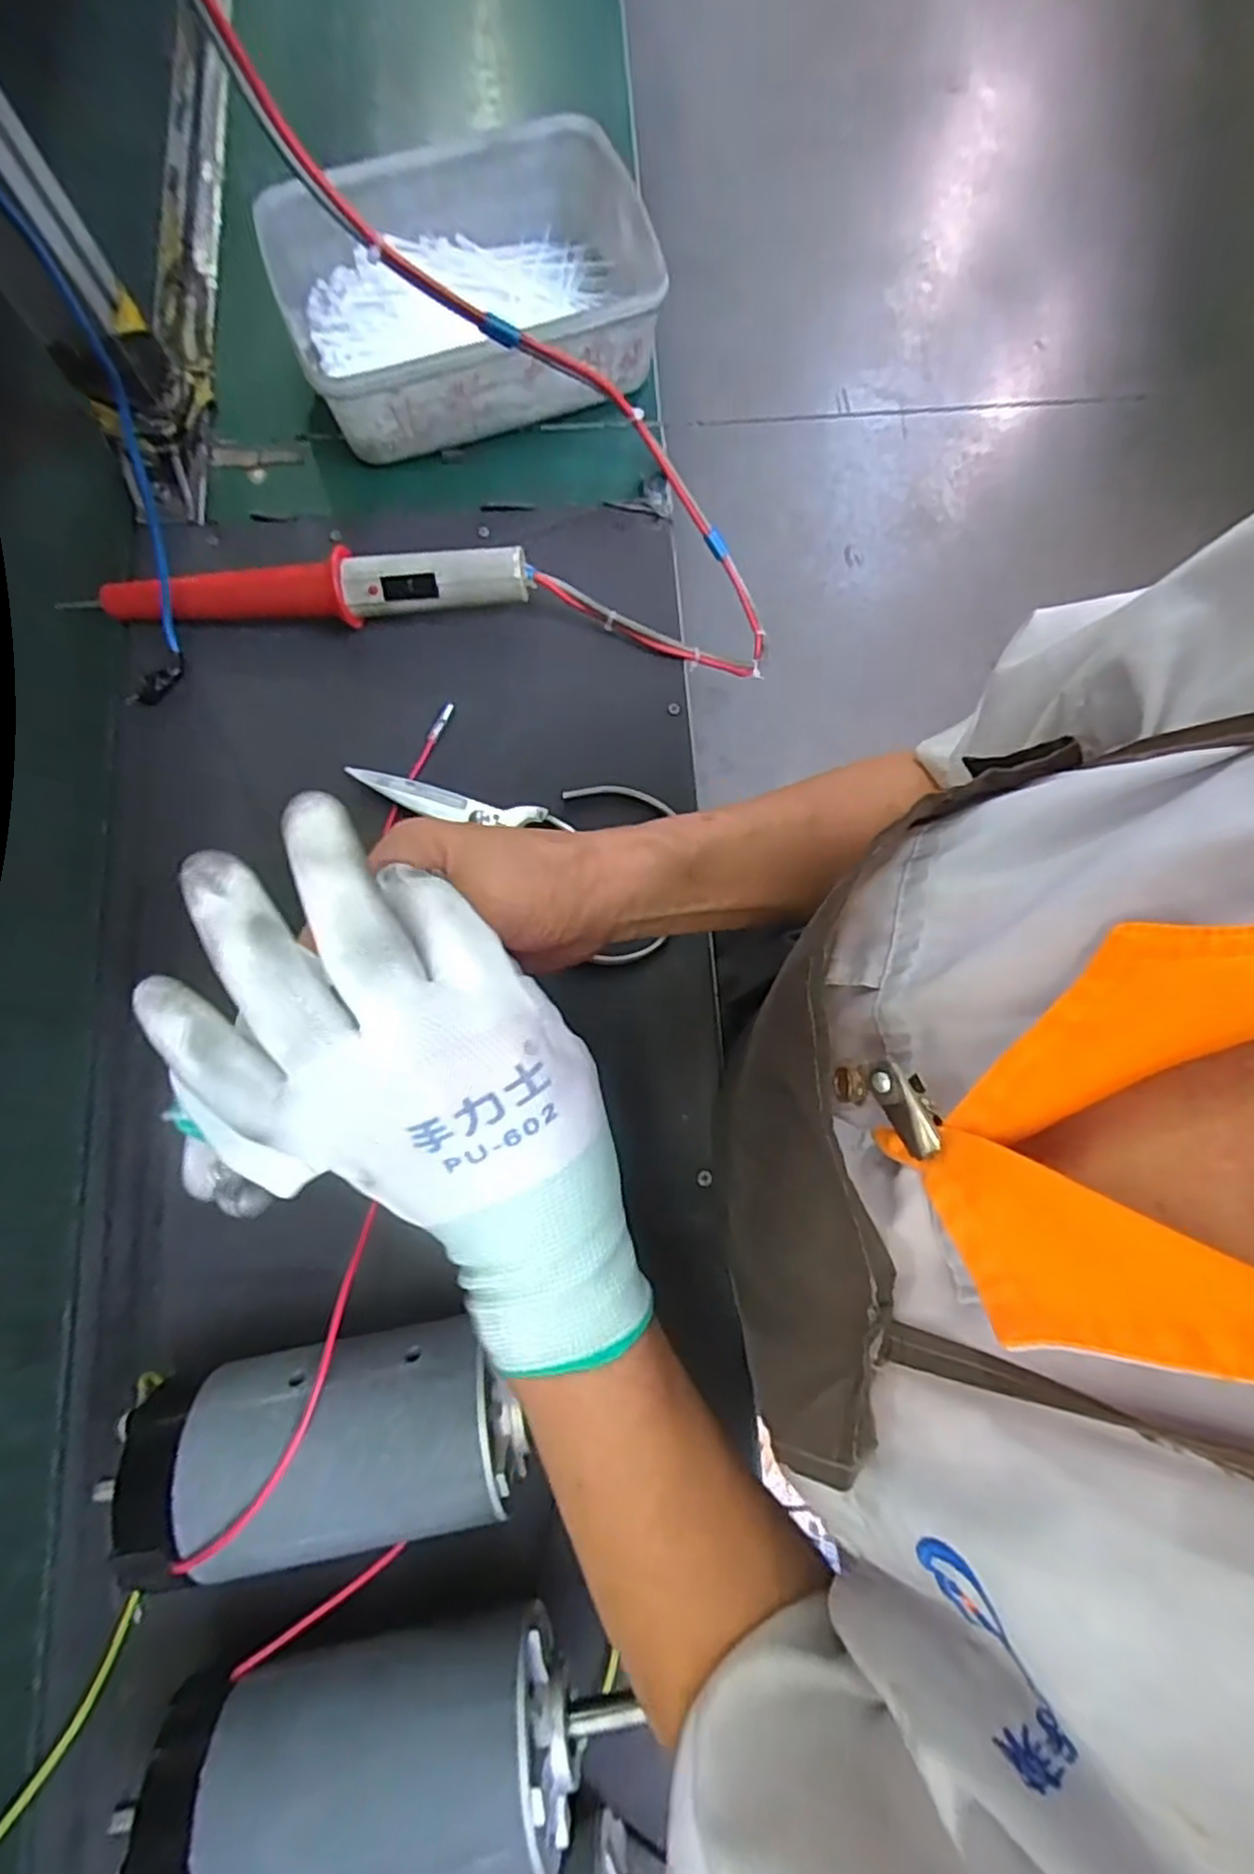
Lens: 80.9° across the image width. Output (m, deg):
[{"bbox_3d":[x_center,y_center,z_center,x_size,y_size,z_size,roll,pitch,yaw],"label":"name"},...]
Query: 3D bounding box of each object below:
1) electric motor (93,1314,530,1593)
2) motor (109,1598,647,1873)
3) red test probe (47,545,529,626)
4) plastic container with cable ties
[{"bbox_3d":[-0.130,0.222,0.328,0.168,0.076,0.077,-11,79,-2],"label":"electric motor"},{"bbox_3d":[-0.101,0.333,0.297,0.180,0.074,0.073,-7,78,-2],"label":"motor"},{"bbox_3d":[-0.192,-0.206,0.438,0.265,0.043,0.033,-2,78,-1],"label":"red test probe"},{"bbox_3d":[-0.099,-0.406,0.470,0.221,0.074,0.164,-19,78,-4],"label":"plastic container with cable ties"}]

